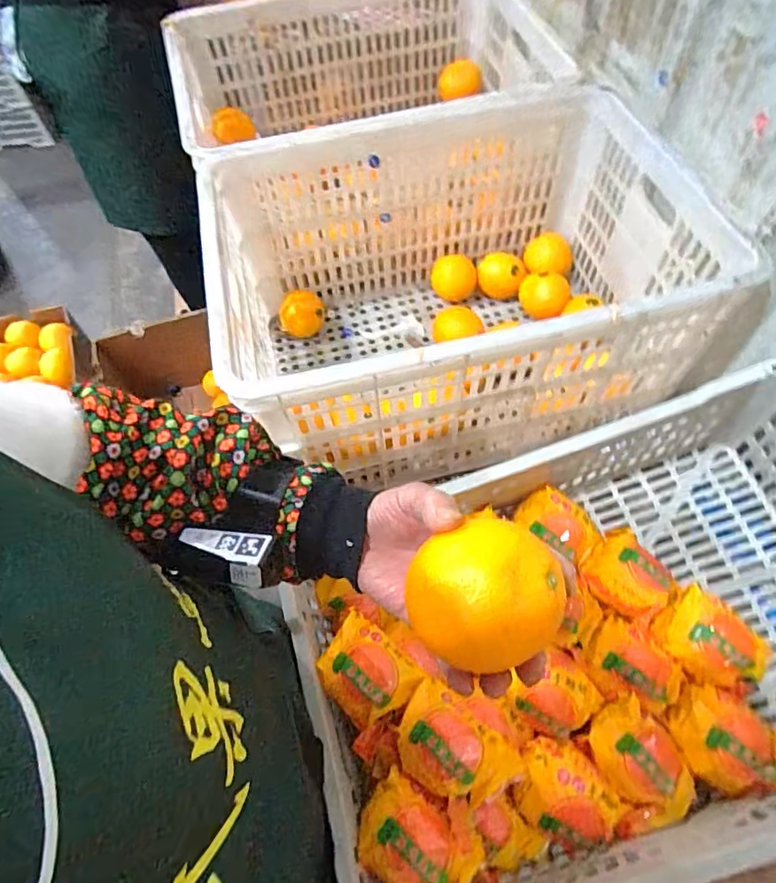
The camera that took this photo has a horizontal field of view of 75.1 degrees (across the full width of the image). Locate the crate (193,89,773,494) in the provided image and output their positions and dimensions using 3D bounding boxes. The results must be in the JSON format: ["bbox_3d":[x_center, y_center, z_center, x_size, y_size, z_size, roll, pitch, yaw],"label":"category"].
[{"bbox_3d":[0.096,-0.212,0.729,0.569,0.301,0.429,-14,62,-7],"label":"crate"}]

